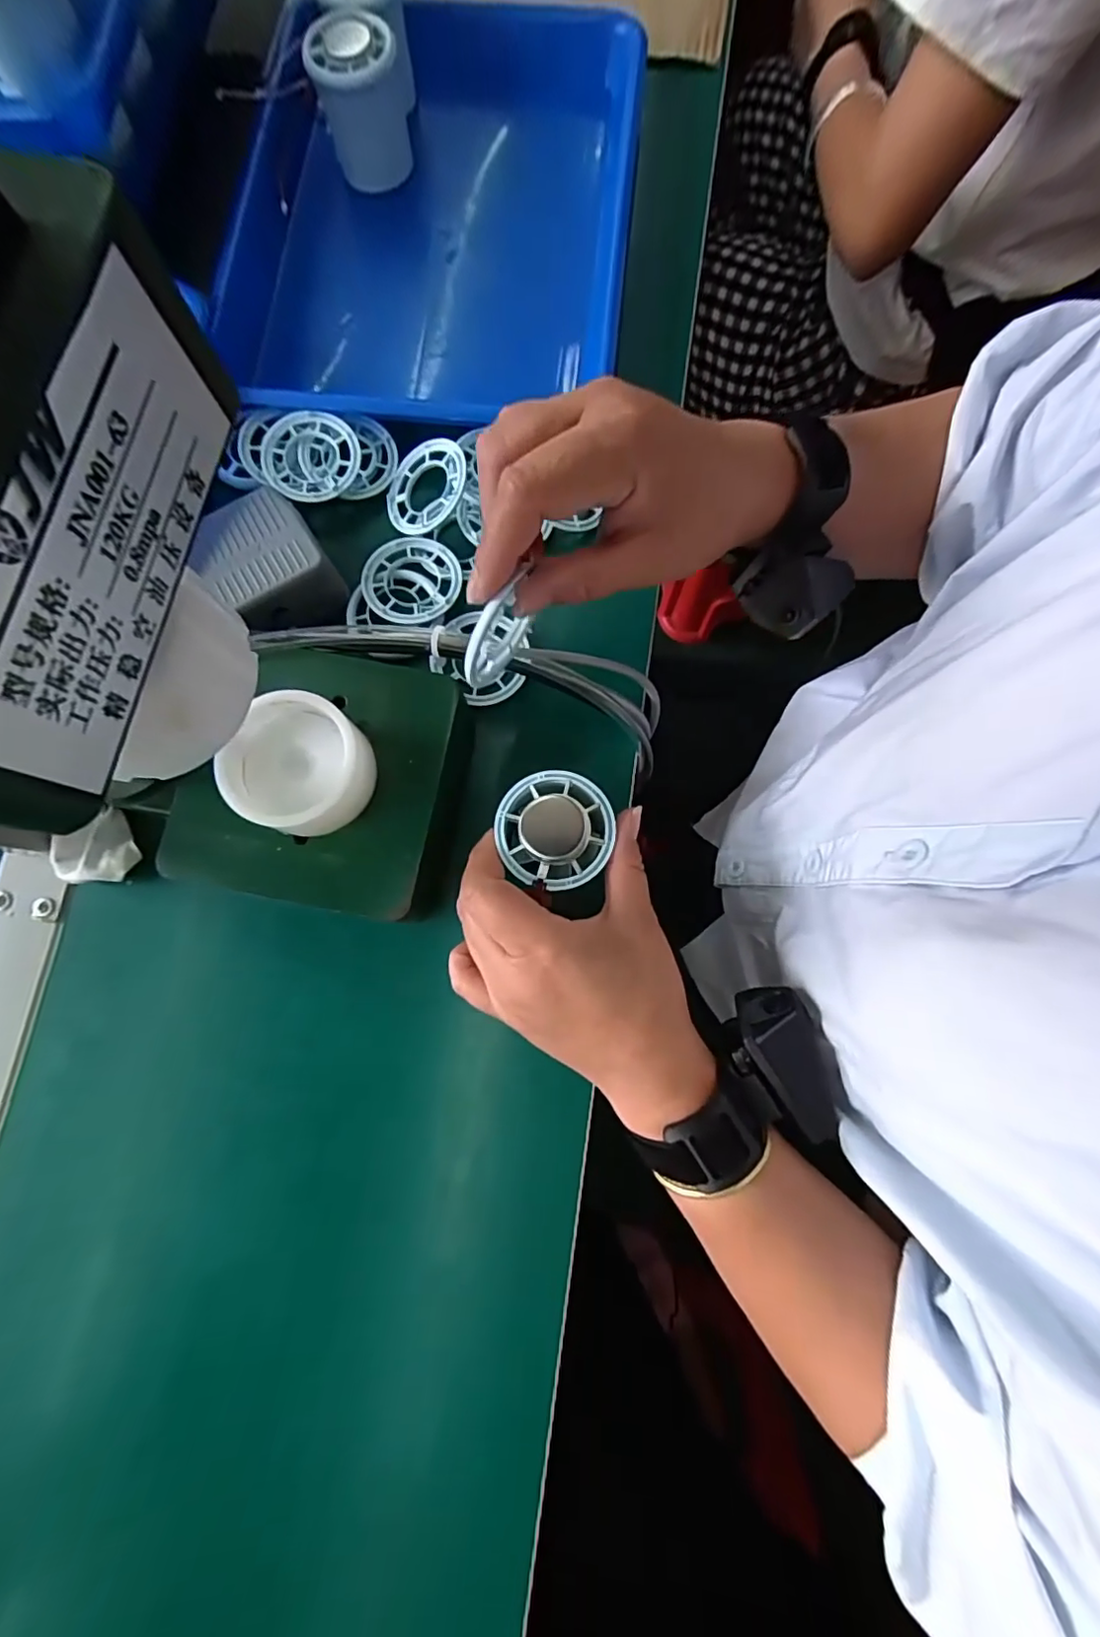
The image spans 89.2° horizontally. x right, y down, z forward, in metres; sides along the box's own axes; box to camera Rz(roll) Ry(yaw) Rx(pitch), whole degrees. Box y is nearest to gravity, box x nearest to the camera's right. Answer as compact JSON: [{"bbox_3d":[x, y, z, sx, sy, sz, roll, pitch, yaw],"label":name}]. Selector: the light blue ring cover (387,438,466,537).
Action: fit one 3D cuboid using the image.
[{"bbox_3d":[-0.074,-0.197,0.333,0.052,0.008,0.054,0,86,25],"label":"light blue ring cover"}]

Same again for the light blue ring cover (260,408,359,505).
[{"bbox_3d":[-0.140,-0.213,0.329,0.056,0.013,0.052,-20,80,-3],"label":"light blue ring cover"}]

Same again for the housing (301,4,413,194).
[{"bbox_3d":[-0.118,-0.449,0.352,0.051,0.060,0.048,0,79,0],"label":"housing"}]

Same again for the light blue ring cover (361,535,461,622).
[{"bbox_3d":[-0.080,-0.139,0.326,0.056,0.008,0.056,-5,79,-1],"label":"light blue ring cover"}]

